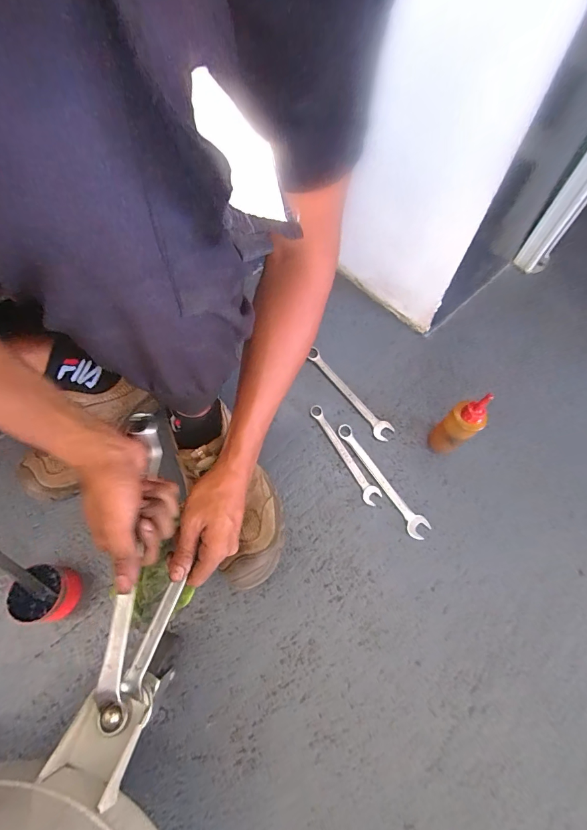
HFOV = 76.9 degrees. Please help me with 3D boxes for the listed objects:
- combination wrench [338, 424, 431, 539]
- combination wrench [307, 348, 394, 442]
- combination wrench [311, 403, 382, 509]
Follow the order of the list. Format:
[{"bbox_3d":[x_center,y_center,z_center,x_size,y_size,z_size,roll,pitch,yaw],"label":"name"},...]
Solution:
[{"bbox_3d":[0.129,0.093,0.552,0.030,0.008,0.194,-31,69,-13],"label":"combination wrench"},{"bbox_3d":[0.092,-0.039,0.613,0.030,0.007,0.196,-33,69,-14],"label":"combination wrench"},{"bbox_3d":[0.078,0.056,0.568,0.026,0.009,0.174,-26,68,-11],"label":"combination wrench"}]

